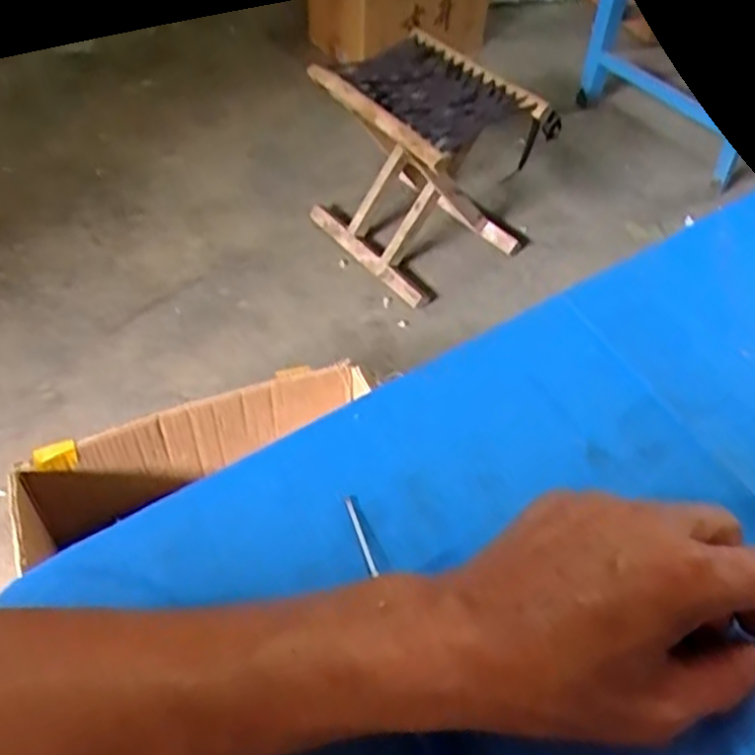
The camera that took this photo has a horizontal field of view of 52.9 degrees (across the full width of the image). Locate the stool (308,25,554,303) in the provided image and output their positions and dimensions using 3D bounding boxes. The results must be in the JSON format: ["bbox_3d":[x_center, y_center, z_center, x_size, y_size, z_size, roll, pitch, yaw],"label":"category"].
[{"bbox_3d":[0.080,-0.373,1.382,0.327,0.333,0.317,-29,57,-24],"label":"stool"}]

